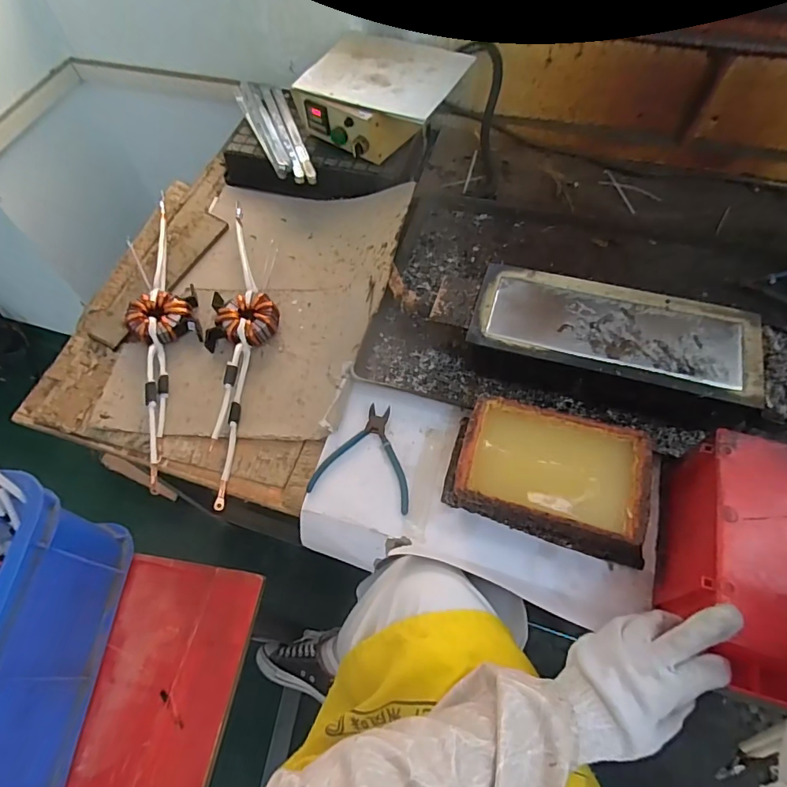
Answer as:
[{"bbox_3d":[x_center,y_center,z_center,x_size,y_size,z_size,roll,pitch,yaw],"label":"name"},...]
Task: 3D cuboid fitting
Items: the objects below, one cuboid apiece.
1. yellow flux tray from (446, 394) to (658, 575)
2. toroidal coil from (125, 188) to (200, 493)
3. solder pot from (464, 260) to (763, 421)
[{"bbox_3d":[0.178,0.094,0.562,0.217,0.064,0.136,15,62,12],"label":"yellow flux tray"},{"bbox_3d":[-0.358,-0.106,0.746,0.104,0.046,0.530,-15,60,-5],"label":"toroidal coil"},{"bbox_3d":[0.274,-0.059,0.631,0.332,0.084,0.149,14,62,11],"label":"solder pot"}]

